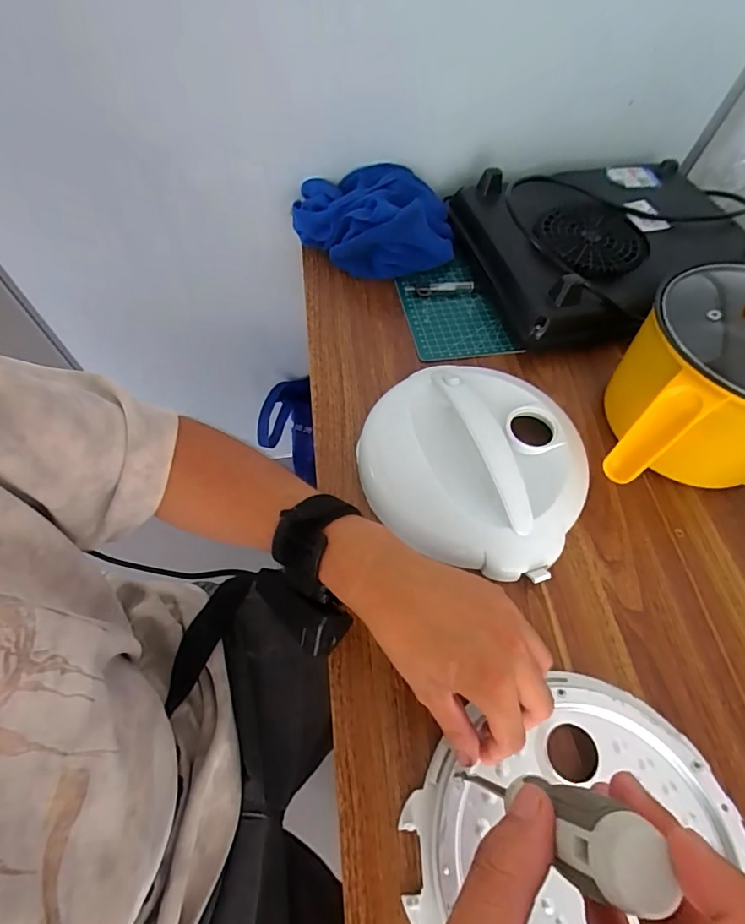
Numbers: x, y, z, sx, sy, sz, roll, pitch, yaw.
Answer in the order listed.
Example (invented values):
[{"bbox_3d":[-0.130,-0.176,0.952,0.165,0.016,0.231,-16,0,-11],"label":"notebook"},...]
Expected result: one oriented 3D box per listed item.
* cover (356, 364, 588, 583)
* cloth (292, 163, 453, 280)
[{"bbox_3d":[0.090,-0.006,0.422,0.191,0.047,0.191,29,61,15],"label":"cover"},{"bbox_3d":[0.002,-0.313,0.600,0.197,0.068,0.158,0,58,-3],"label":"cloth"}]

